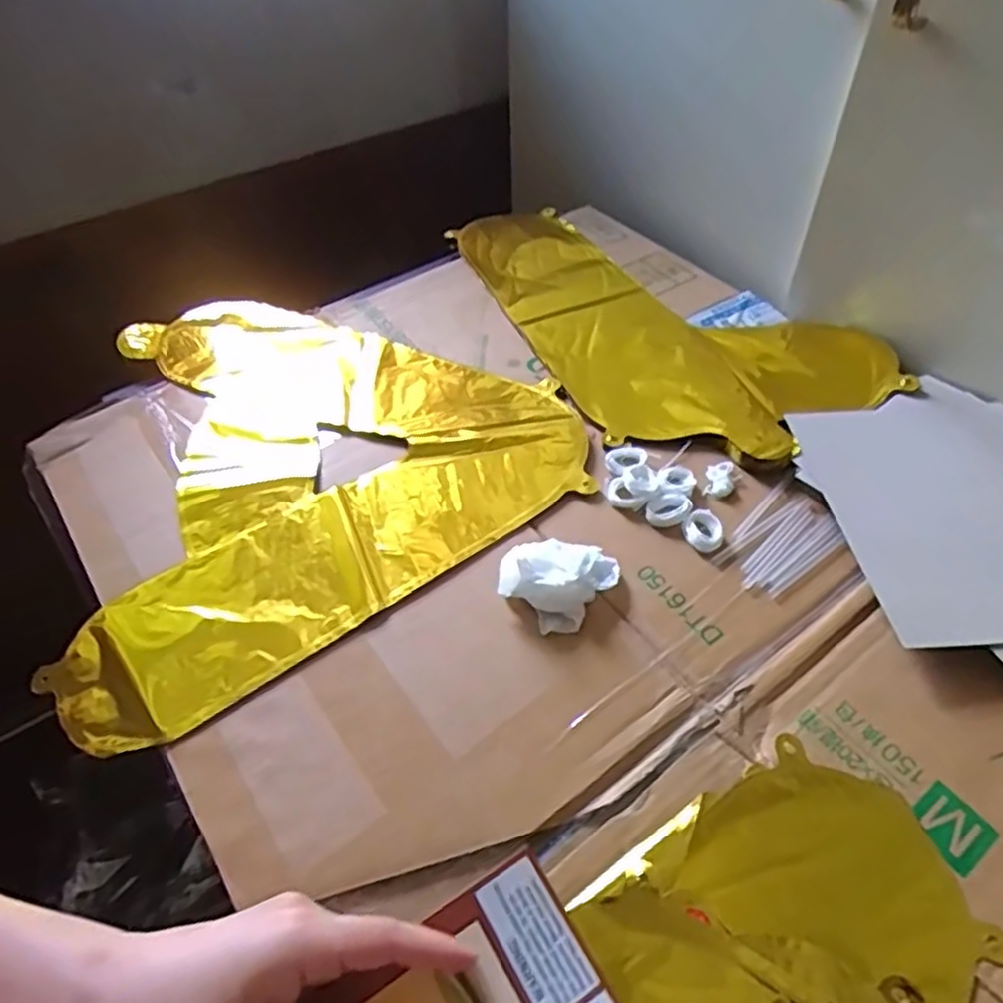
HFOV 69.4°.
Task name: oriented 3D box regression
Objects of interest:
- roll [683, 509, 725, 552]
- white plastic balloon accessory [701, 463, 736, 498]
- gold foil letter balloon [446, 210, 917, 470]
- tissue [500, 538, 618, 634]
[{"bbox_3d":[0.130,0.019,0.466,0.026,0.012,0.023,26,55,21],"label":"roll"},{"bbox_3d":[0.150,-0.016,0.499,0.019,0.004,0.033,12,51,11],"label":"white plastic balloon accessory"},{"bbox_3d":[0.114,-0.169,0.639,0.231,0.033,0.413,-26,54,-19],"label":"gold foil letter balloon"},{"bbox_3d":[0.035,0.042,0.434,0.054,0.030,0.062,33,58,26],"label":"tissue"}]

